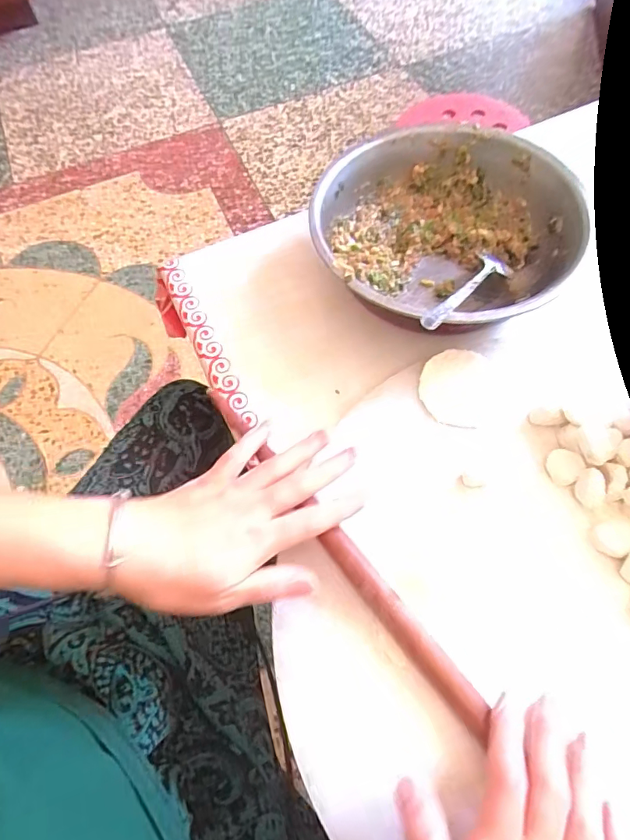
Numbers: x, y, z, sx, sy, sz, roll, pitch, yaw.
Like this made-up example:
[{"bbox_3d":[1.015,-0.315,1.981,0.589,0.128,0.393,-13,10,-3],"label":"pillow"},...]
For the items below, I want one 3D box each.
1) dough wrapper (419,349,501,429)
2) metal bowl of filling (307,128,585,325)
[{"bbox_3d":[0.123,-0.028,0.406,0.065,0.007,0.070,-1,64,2],"label":"dough wrapper"},{"bbox_3d":[0.114,-0.178,0.456,0.220,0.067,0.236,-1,64,2],"label":"metal bowl of filling"}]

